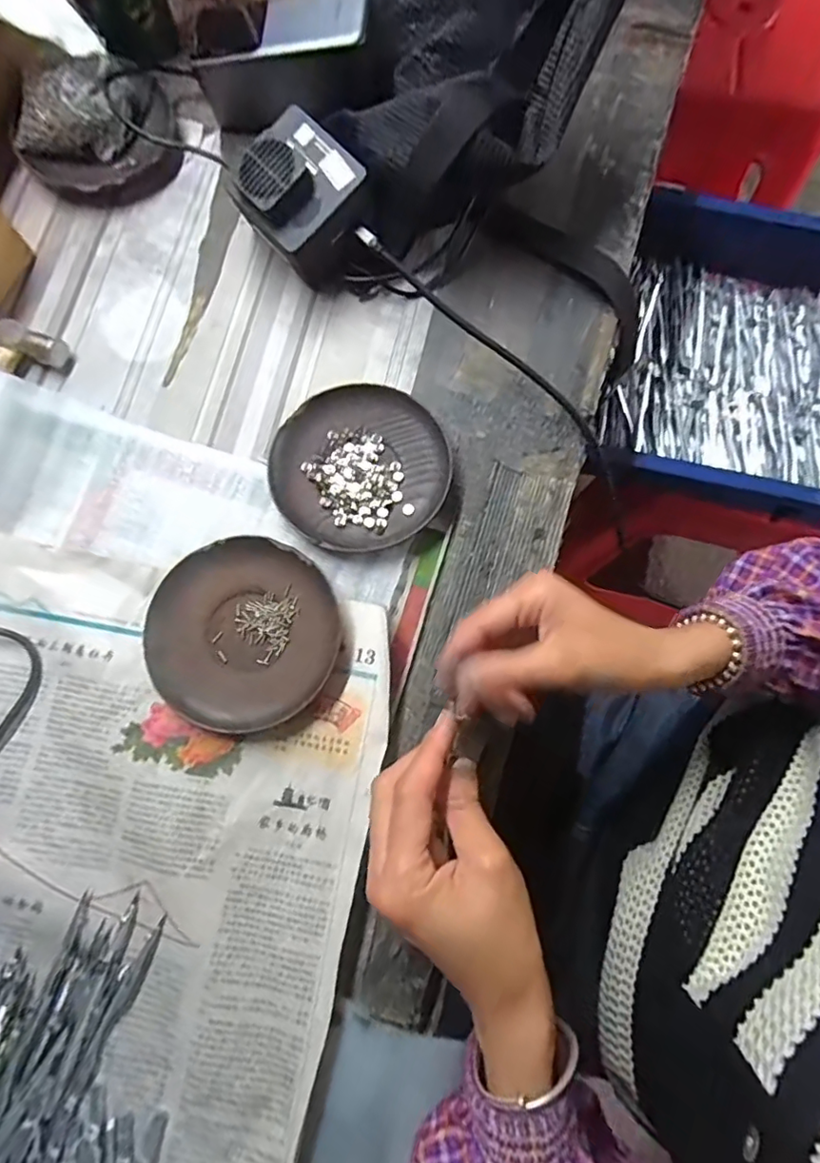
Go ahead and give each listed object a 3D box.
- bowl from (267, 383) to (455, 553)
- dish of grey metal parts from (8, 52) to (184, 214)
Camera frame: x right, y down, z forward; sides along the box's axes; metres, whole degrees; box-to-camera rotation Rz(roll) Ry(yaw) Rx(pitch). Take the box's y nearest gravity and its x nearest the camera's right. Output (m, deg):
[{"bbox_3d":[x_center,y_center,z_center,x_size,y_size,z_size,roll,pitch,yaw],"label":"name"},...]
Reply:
[{"bbox_3d":[-0.033,-0.075,0.369,0.116,0.017,0.110,0,78,-1],"label":"bowl"},{"bbox_3d":[-0.230,-0.332,0.406,0.114,0.053,0.087,-26,79,-6],"label":"dish of grey metal parts"}]

